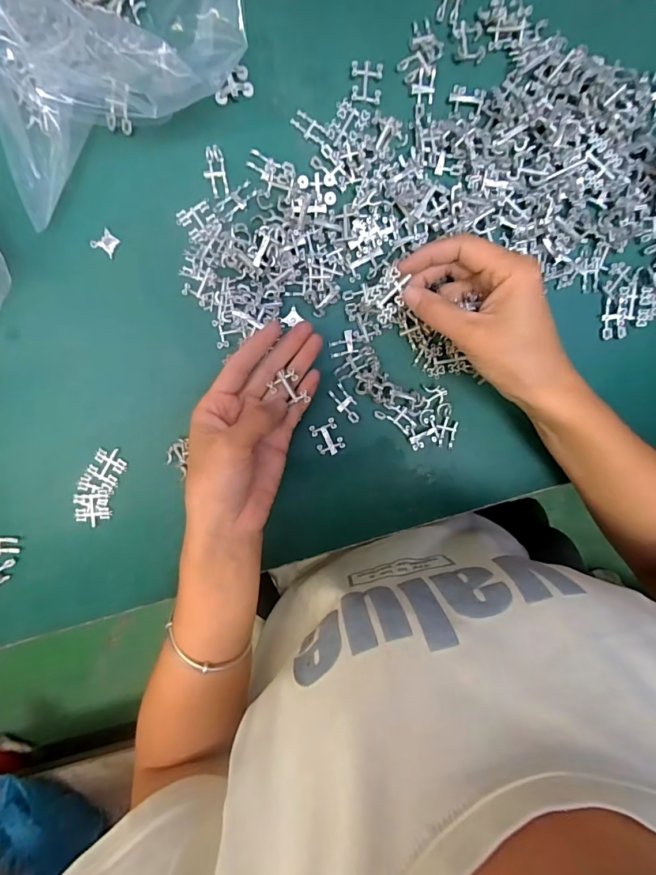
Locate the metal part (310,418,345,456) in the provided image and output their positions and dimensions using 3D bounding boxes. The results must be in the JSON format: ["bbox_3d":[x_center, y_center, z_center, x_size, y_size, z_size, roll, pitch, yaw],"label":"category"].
[{"bbox_3d":[0.000,0.001,0.348,0.021,0.008,0.028,-24,98,1],"label":"metal part"}]

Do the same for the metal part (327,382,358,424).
[{"bbox_3d":[0.014,-0.026,0.345,0.015,0.004,0.033,-40,98,3],"label":"metal part"}]

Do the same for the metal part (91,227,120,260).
[{"bbox_3d":[-0.165,-0.145,0.320,0.017,0.004,0.016,41,94,-7],"label":"metal part"}]

